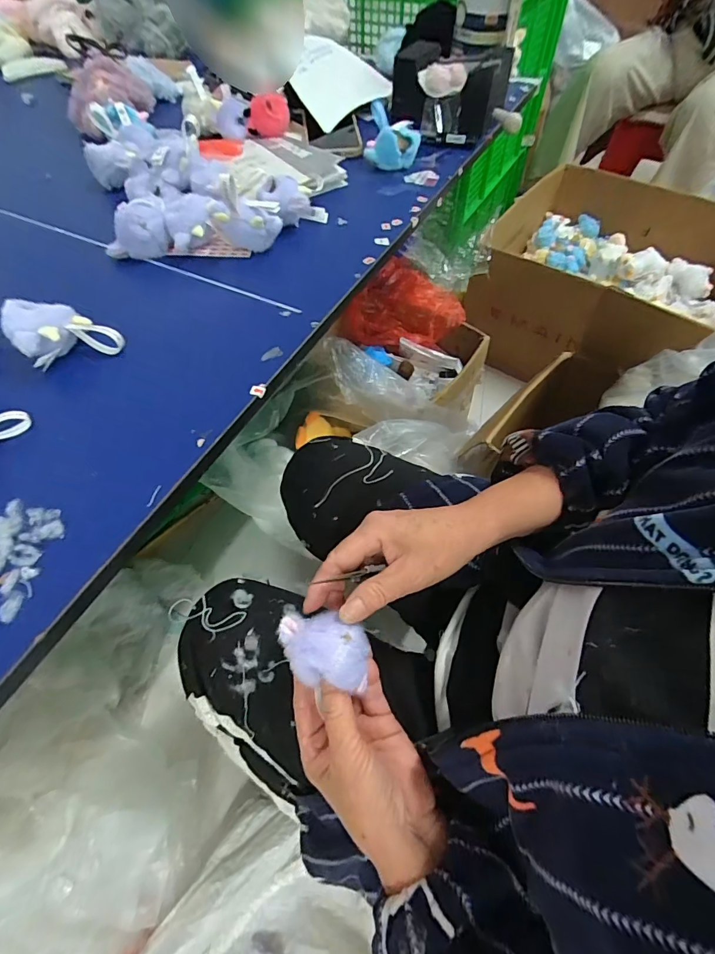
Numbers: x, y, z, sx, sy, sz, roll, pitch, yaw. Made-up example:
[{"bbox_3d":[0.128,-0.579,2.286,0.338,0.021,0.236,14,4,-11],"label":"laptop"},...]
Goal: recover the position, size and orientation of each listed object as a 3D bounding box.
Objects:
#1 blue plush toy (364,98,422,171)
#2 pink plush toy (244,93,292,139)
[{"bbox_3d":[0.048,-0.458,0.575,0.073,0.053,0.060,2,57,3],"label":"blue plush toy"},{"bbox_3d":[-0.130,-0.528,0.619,0.062,0.040,0.053,-3,57,-1],"label":"pink plush toy"}]

